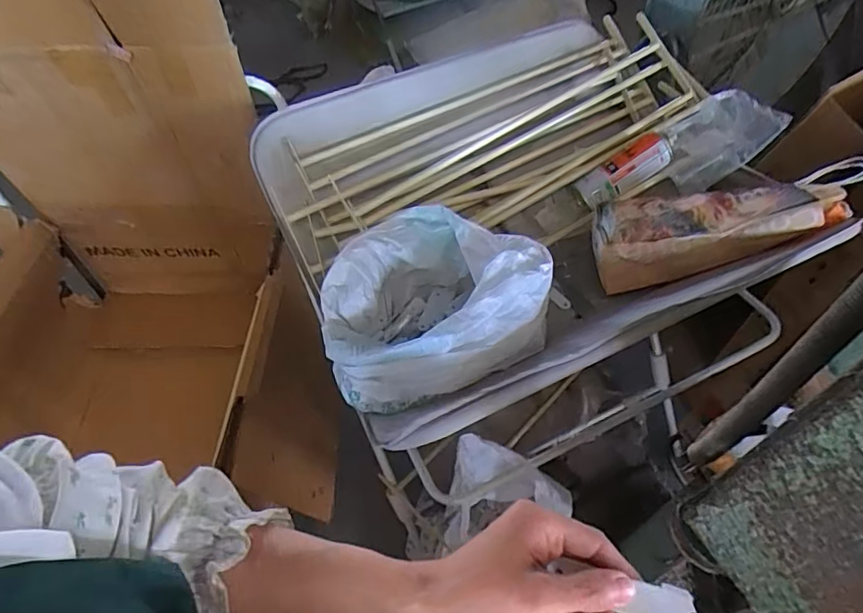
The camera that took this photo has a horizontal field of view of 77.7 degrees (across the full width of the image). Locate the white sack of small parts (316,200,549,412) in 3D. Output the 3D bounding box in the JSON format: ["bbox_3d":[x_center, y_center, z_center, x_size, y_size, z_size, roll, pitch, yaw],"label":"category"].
[{"bbox_3d":[-0.006,0.000,0.722,0.288,0.168,0.257,-25,56,-15],"label":"white sack of small parts"}]

